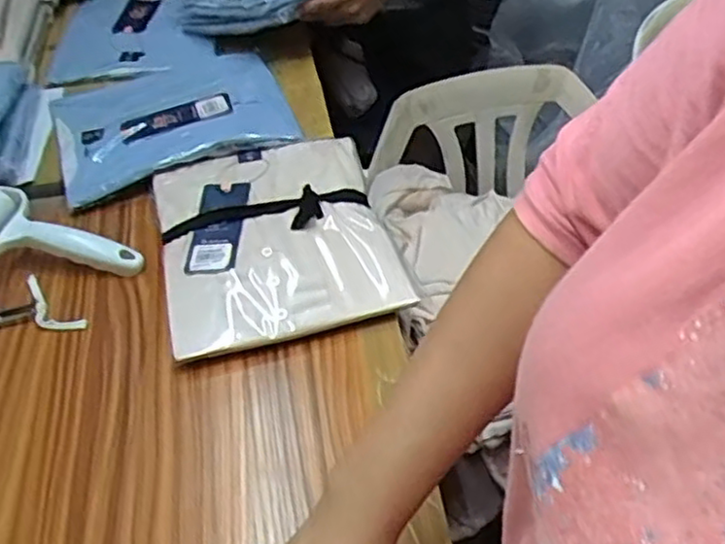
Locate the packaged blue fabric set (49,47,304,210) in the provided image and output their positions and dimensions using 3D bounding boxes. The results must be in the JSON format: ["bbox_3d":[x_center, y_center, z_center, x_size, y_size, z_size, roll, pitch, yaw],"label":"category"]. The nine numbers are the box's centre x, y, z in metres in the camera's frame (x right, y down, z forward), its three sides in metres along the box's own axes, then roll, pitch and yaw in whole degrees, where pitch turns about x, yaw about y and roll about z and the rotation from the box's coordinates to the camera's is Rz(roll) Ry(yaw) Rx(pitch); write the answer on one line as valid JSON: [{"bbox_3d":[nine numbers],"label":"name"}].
[{"bbox_3d":[-0.217,-0.183,0.793,0.245,0.025,0.214,-19,46,-14],"label":"packaged blue fabric set"}]

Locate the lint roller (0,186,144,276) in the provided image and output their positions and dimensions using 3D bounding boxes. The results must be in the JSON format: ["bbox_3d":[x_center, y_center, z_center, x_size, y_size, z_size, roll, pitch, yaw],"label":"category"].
[{"bbox_3d":[-0.304,-0.016,0.637,0.173,0.038,0.115,19,49,22],"label":"lint roller"}]

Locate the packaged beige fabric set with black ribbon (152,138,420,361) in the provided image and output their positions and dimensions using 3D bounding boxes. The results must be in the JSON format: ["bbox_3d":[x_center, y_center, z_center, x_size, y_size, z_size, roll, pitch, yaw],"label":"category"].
[{"bbox_3d":[-0.083,-0.035,0.666,0.197,0.041,0.246,-14,45,-9],"label":"packaged beige fabric set with black ribbon"}]

